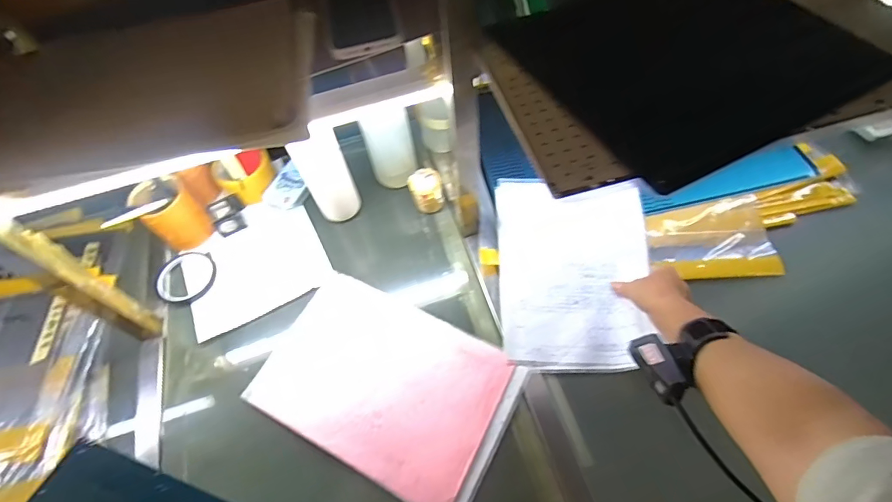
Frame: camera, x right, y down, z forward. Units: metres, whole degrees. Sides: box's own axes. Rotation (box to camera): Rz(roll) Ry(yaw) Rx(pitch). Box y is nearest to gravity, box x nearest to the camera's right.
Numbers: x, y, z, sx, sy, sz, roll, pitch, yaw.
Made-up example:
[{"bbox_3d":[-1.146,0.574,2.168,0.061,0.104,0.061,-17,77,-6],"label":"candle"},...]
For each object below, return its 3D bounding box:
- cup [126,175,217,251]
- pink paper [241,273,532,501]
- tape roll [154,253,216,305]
[{"bbox_3d":[-0.437,-0.061,0.723,0.076,0.097,0.074,-2,59,3],"label":"cup"},{"bbox_3d":[-0.083,0.173,0.600,0.328,0.010,0.213,24,64,18],"label":"pink paper"},{"bbox_3d":[-0.415,0.040,0.715,0.091,0.016,0.089,-2,59,3],"label":"tape roll"}]

